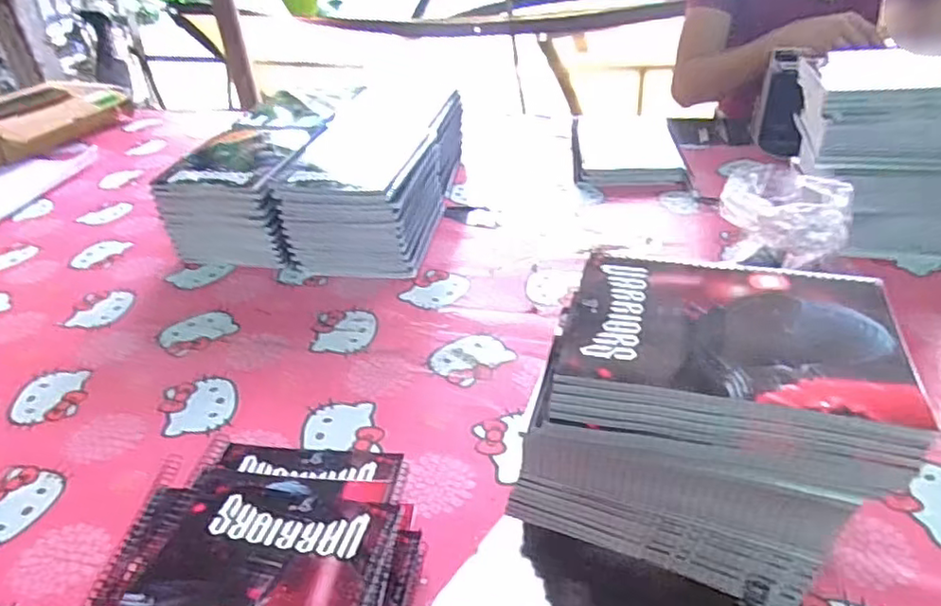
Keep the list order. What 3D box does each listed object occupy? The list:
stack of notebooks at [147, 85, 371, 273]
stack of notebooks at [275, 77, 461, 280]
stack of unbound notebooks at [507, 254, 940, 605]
[{"bbox_3d":[-0.291,-0.155,0.886,0.174,0.125,0.220,6,36,15],"label":"stack of notebooks"},{"bbox_3d":[-0.125,-0.184,0.917,0.160,0.121,0.359,2,35,10],"label":"stack of notebooks"},{"bbox_3d":[0.160,0.086,0.448,0.223,0.168,0.174,10,37,20],"label":"stack of unbound notebooks"}]

